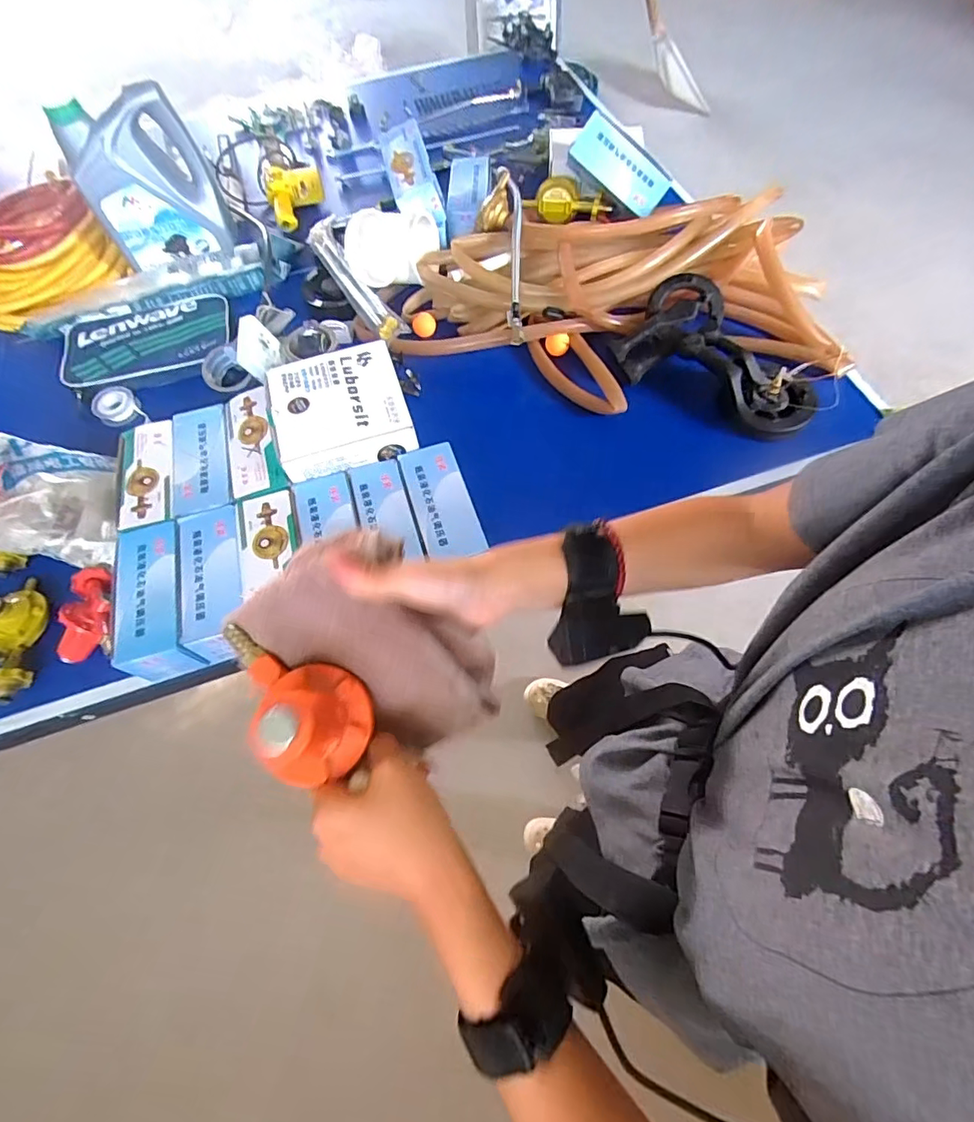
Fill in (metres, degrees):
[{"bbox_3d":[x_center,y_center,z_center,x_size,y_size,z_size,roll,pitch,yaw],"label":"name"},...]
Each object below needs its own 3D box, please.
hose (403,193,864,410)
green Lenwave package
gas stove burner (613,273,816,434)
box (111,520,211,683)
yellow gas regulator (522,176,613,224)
[{"bbox_3d":[0.210,-0.435,0.853,0.712,0.089,0.377,0,63,4],"label":"hose"},{"bbox_3d":[-0.589,-0.382,0.900,0.277,0.031,0.190,-18,64,-6],"label":"green Lenwave package"},{"bbox_3d":[0.375,-0.335,0.813,0.299,0.050,0.198,30,69,17],"label":"gas stove burner"},{"bbox_3d":[-0.416,0.048,0.659,0.080,0.063,0.186,-16,63,-5],"label":"box"},{"bbox_3d":[0.159,-0.713,1.023,0.172,0.064,0.046,18,66,12],"label":"yellow gas regulator"}]

